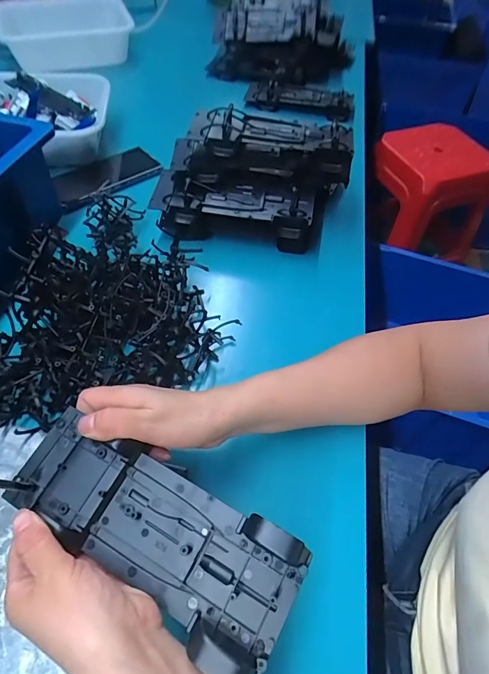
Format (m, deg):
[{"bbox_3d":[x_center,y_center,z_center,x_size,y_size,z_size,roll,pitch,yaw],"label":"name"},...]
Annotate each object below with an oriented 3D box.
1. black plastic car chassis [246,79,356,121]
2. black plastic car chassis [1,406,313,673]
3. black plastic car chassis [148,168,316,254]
[{"bbox_3d":[0.097,-0.432,0.718,0.192,0.034,0.071,18,54,9],"label":"black plastic car chassis"},{"bbox_3d":[-0.060,0.115,0.242,0.190,0.038,0.072,25,56,16],"label":"black plastic car chassis"},{"bbox_3d":[-0.015,-0.152,0.486,0.193,0.074,0.059,12,54,4],"label":"black plastic car chassis"}]

